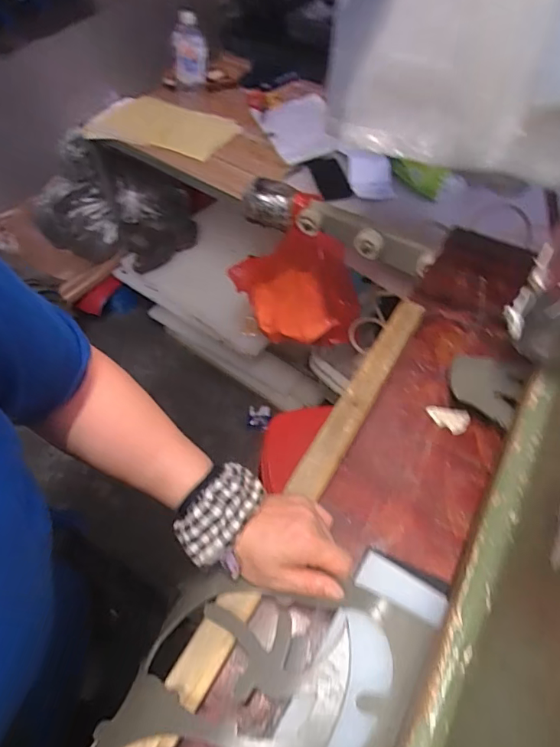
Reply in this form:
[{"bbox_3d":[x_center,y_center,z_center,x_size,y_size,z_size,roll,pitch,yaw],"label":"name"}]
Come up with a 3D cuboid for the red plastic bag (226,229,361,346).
[{"bbox_3d":[0.022,-0.174,1.041,0.293,0.235,0.108,18,58,13],"label":"red plastic bag"}]

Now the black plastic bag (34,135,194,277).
[{"bbox_3d":[-0.540,-0.546,1.551,0.489,0.305,0.332,13,57,10],"label":"black plastic bag"}]

